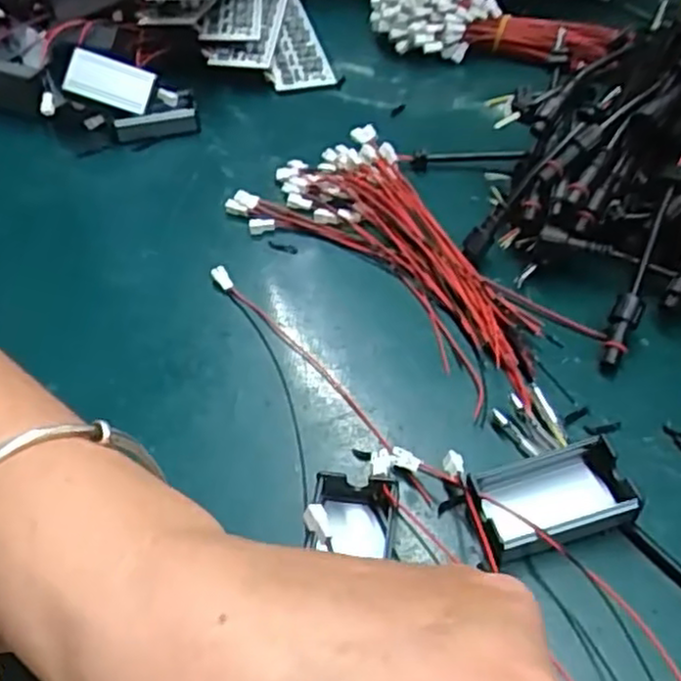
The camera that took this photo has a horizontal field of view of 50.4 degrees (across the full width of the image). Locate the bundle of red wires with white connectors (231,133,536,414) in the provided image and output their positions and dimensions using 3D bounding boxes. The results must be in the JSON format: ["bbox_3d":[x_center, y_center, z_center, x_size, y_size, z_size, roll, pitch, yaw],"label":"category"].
[{"bbox_3d":[0.030,-0.044,0.351,0.090,0.017,0.191,-30,50,-18],"label":"bundle of red wires with white connectors"}]

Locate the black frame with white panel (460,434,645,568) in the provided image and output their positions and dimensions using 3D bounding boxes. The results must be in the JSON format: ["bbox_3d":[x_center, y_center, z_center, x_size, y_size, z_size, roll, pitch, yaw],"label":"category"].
[{"bbox_3d":[0.071,0.053,0.249,0.052,0.016,0.030,-14,47,-4],"label":"black frame with white panel"}]

